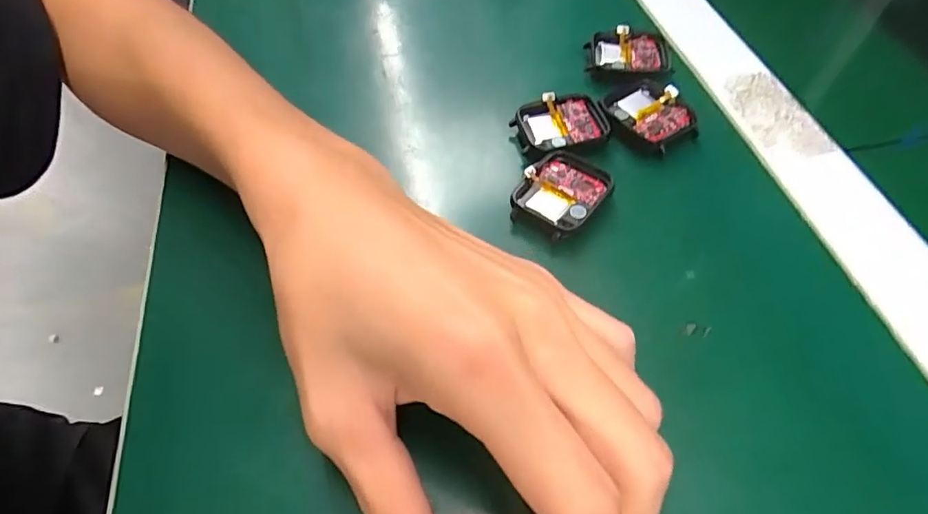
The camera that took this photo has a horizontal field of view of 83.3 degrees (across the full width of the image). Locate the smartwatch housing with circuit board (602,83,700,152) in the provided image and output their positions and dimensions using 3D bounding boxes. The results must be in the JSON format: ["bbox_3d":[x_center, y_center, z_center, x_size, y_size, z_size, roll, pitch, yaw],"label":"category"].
[{"bbox_3d":[0.097,-0.075,0.270,0.035,0.008,0.043,-30,59,-18],"label":"smartwatch housing with circuit board"}]

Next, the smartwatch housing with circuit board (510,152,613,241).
[{"bbox_3d":[0.045,-0.030,0.243,0.036,0.006,0.044,30,61,21],"label":"smartwatch housing with circuit board"}]

